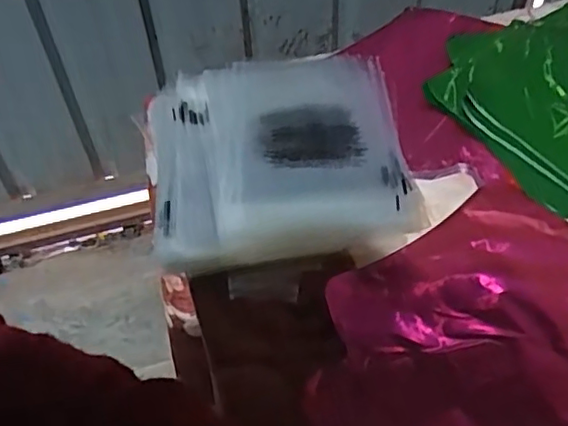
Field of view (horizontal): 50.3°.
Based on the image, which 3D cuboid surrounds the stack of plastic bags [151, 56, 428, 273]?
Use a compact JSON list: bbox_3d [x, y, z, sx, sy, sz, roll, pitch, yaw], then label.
[{"bbox_3d":[-0.004,-0.055,0.479,0.197,0.021,0.207,-8,48,-4],"label":"stack of plastic bags"}]

